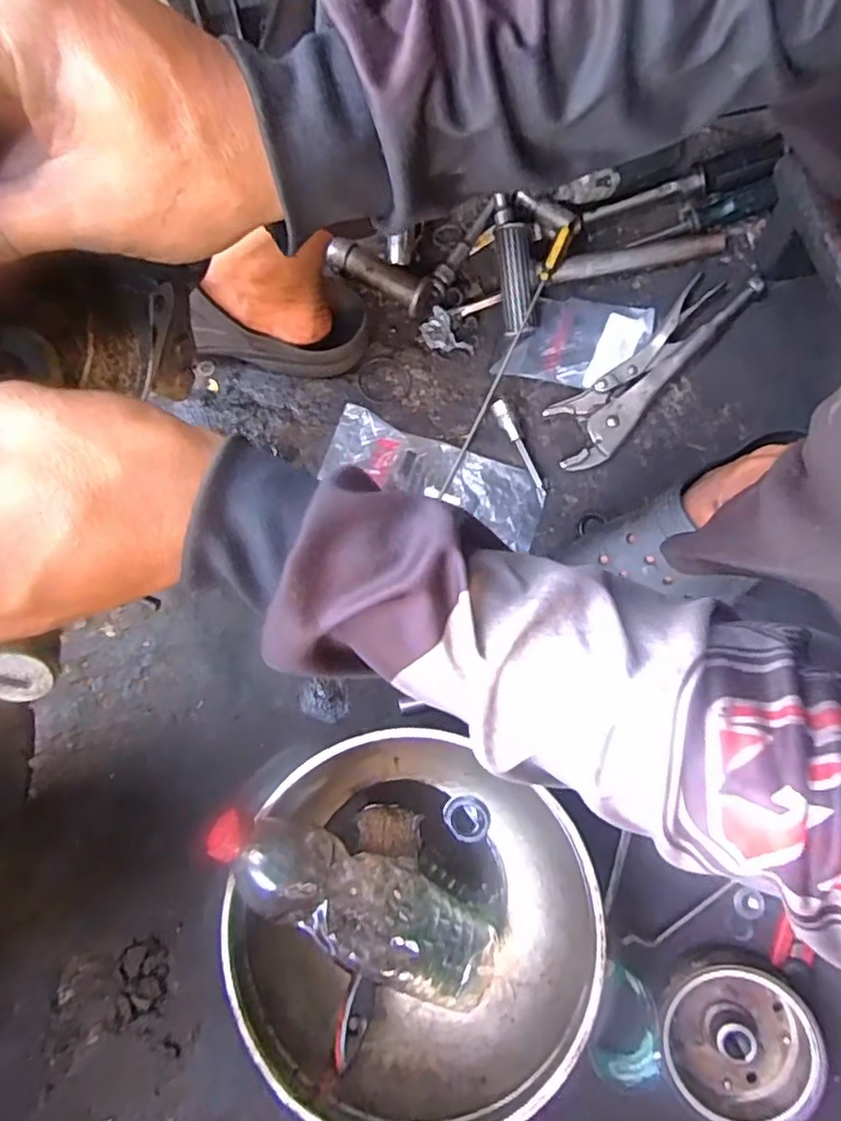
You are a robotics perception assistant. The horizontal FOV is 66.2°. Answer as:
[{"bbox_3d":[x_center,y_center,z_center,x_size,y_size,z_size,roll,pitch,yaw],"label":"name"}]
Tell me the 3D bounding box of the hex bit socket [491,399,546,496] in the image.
[{"bbox_3d":[0.091,-0.103,0.587,0.014,0.020,0.093,-28,80,-4],"label":"hex bit socket"}]

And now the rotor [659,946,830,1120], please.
[{"bbox_3d":[0.227,0.343,0.467,0.105,0.041,0.107,0,80,1],"label":"rotor"}]

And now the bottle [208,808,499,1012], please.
[{"bbox_3d":[-0.047,0.238,0.456,0.224,0.067,0.061,35,81,-16],"label":"bottle"}]

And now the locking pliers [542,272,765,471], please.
[{"bbox_3d":[0.211,-0.179,0.595,0.238,0.026,0.066,-42,82,-6],"label":"locking pliers"}]

